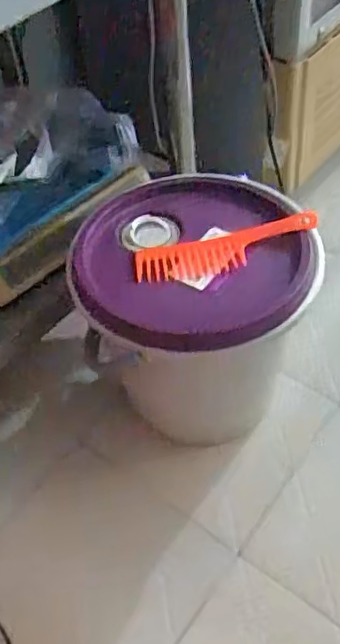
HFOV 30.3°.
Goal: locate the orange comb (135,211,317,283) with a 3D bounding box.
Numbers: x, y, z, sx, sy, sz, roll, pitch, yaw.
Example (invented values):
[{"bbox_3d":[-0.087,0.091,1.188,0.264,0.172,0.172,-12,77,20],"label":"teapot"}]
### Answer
[{"bbox_3d":[0.072,-0.090,0.792,0.232,0.012,0.061,-12,60,3],"label":"orange comb"}]

